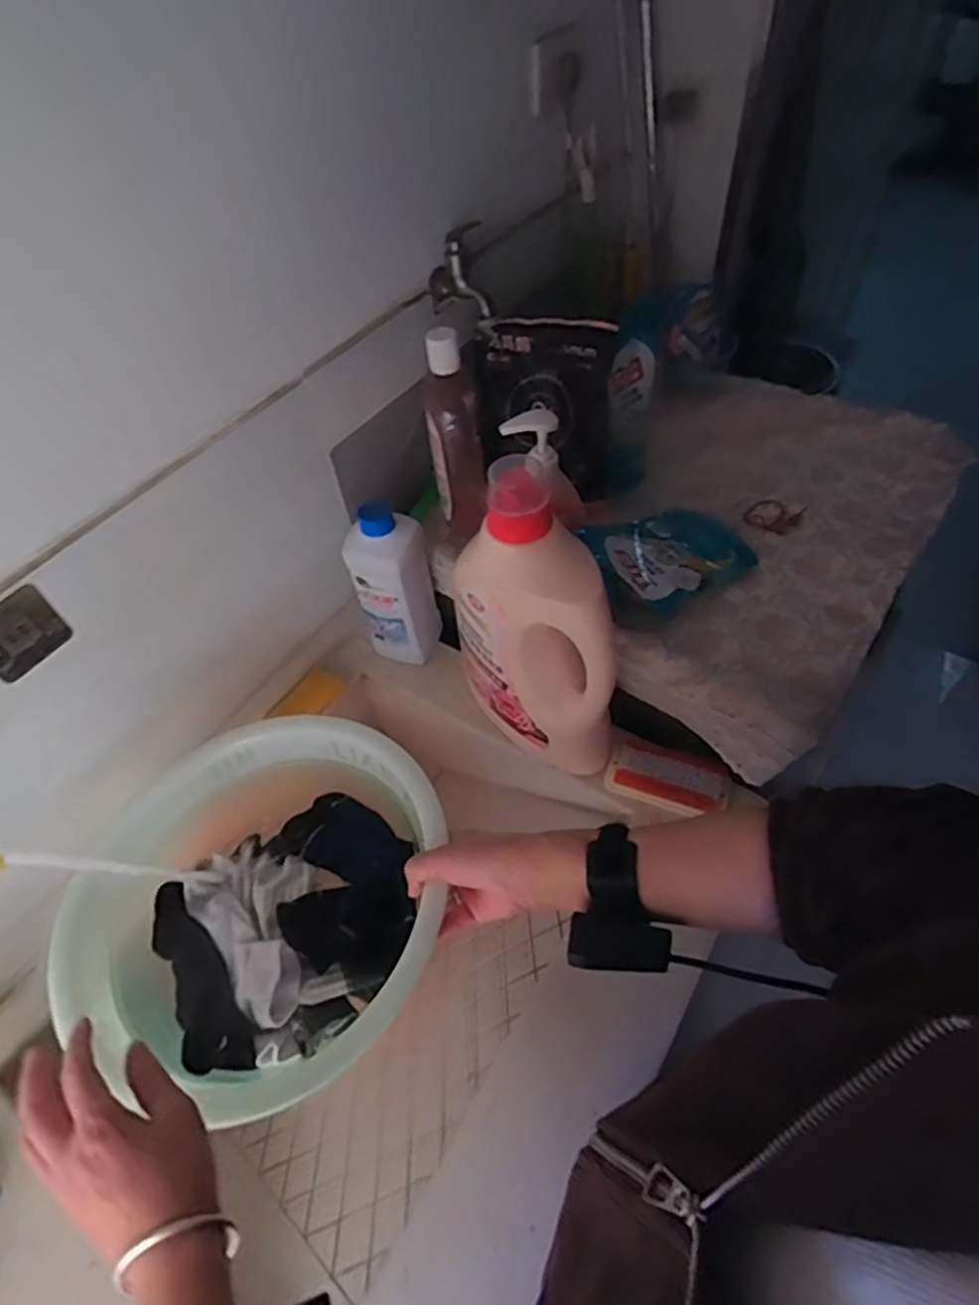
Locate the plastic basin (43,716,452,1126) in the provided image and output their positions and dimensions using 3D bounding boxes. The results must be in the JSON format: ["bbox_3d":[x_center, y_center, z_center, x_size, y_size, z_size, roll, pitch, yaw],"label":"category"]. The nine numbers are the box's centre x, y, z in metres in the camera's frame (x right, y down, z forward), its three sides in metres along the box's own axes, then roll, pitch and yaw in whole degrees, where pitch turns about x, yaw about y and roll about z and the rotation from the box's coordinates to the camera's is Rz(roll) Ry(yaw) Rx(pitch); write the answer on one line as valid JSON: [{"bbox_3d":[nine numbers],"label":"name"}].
[{"bbox_3d":[-0.200,0.220,0.608,0.321,0.104,0.302,-3,51,3],"label":"plastic basin"}]

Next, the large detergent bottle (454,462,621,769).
[{"bbox_3d":[0.046,-0.029,0.698,0.194,0.327,0.090,36,62,29],"label":"large detergent bottle"}]

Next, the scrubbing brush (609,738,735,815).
[{"bbox_3d":[0.205,0.143,0.763,0.130,0.027,0.068,20,55,20],"label":"scrubbing brush"}]

